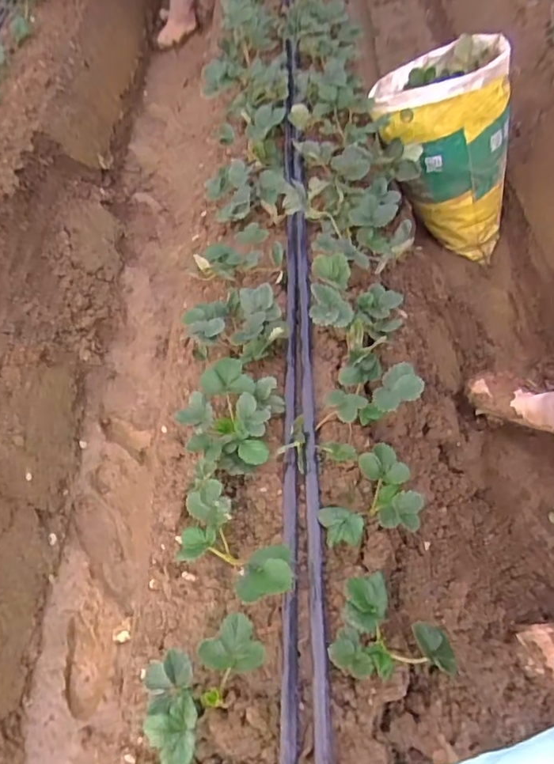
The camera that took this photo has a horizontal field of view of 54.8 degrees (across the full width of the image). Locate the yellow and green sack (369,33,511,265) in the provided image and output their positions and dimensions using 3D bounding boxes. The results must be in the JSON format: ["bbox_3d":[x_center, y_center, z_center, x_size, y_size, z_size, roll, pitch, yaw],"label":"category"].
[{"bbox_3d":[0.472,-0.596,1.512,0.332,0.572,0.250,-13,47,11],"label":"yellow and green sack"}]

